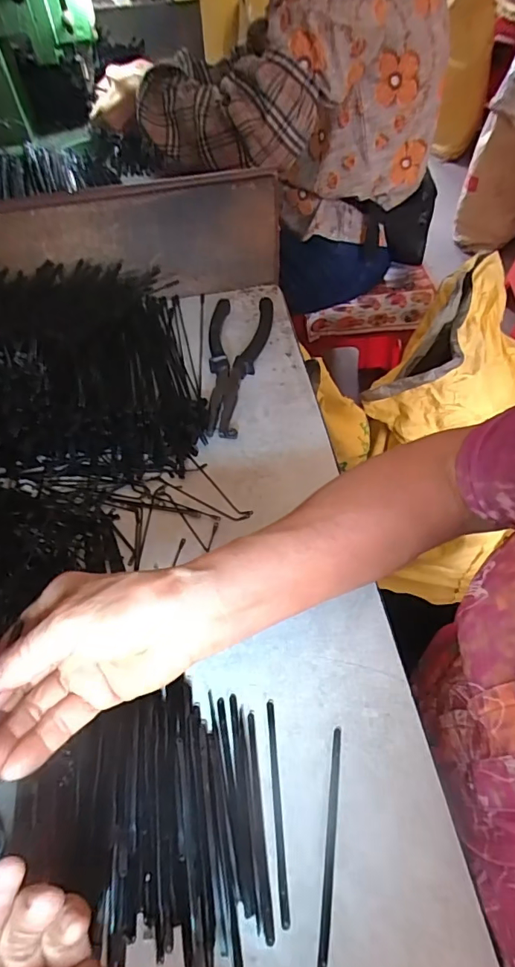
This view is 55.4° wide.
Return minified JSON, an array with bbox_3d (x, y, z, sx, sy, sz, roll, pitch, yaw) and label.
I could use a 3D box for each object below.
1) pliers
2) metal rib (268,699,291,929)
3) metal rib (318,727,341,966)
[{"bbox_3d":[-0.021,-0.119,0.472,0.060,0.024,0.183,3,53,3],"label":"pliers"},{"bbox_3d":[0.011,0.172,0.267,0.004,0.004,0.101,-3,53,-2],"label":"metal rib"},{"bbox_3d":[0.038,0.182,0.254,0.005,0.004,0.100,7,53,6],"label":"metal rib"}]

